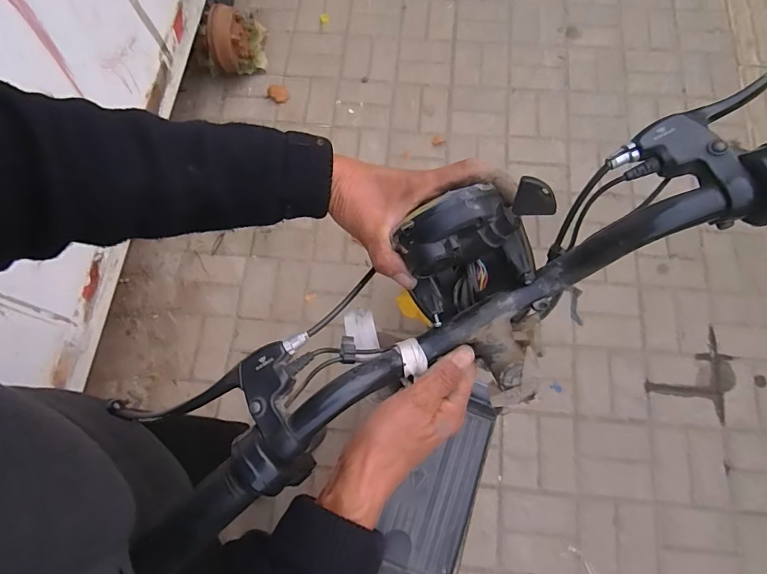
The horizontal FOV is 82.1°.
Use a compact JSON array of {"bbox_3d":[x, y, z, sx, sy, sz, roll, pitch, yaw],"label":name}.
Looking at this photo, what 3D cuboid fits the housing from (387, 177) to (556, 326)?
[{"bbox_3d":[0.069,-0.025,0.330,0.102,0.086,0.068,-21,74,-6],"label":"housing"}]

